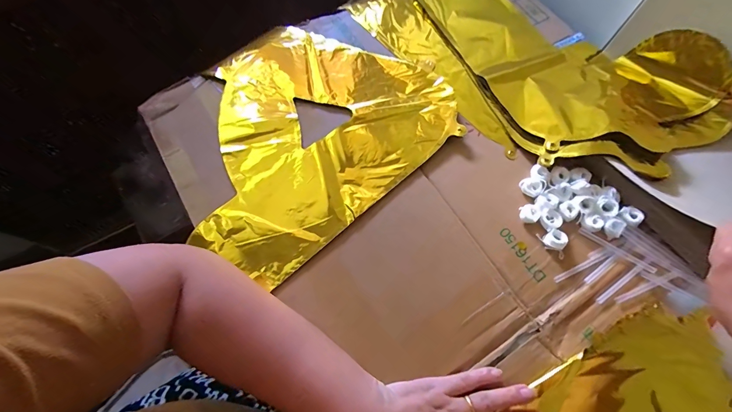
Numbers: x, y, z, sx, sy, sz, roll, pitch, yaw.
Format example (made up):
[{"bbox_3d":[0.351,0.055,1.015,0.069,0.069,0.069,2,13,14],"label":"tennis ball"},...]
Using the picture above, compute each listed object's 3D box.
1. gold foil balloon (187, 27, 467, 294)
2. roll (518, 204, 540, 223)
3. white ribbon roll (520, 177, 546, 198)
[{"bbox_3d":[-0.079,-0.103,0.409,0.323,0.014,0.277,-39,74,-14],"label":"gold foil balloon"},{"bbox_3d":[0.179,0.009,0.366,0.021,0.006,0.020,0,68,-1],"label":"roll"},{"bbox_3d":[0.188,-0.023,0.377,0.024,0.006,0.026,0,68,-1],"label":"white ribbon roll"}]

